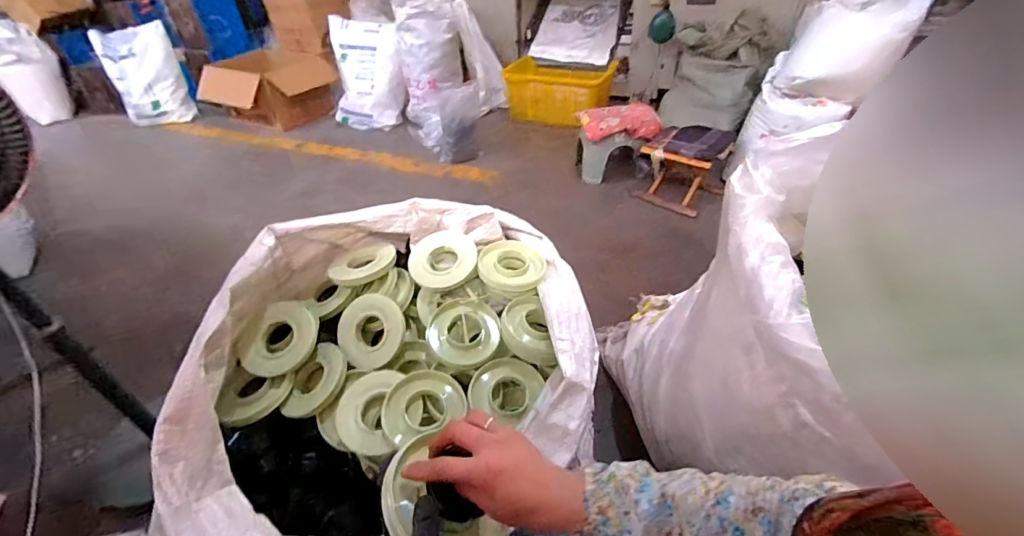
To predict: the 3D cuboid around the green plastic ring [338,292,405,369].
[{"bbox_3d":[-0.253,0.112,0.799,0.124,0.013,0.126,-1,81,7],"label":"green plastic ring"}]

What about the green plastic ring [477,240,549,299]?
[{"bbox_3d":[-0.002,0.001,0.862,0.122,0.030,0.122,5,53,-7],"label":"green plastic ring"}]

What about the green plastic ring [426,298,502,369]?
[{"bbox_3d":[-0.085,0.117,0.796,0.126,0.020,0.123,4,62,-8],"label":"green plastic ring"}]

